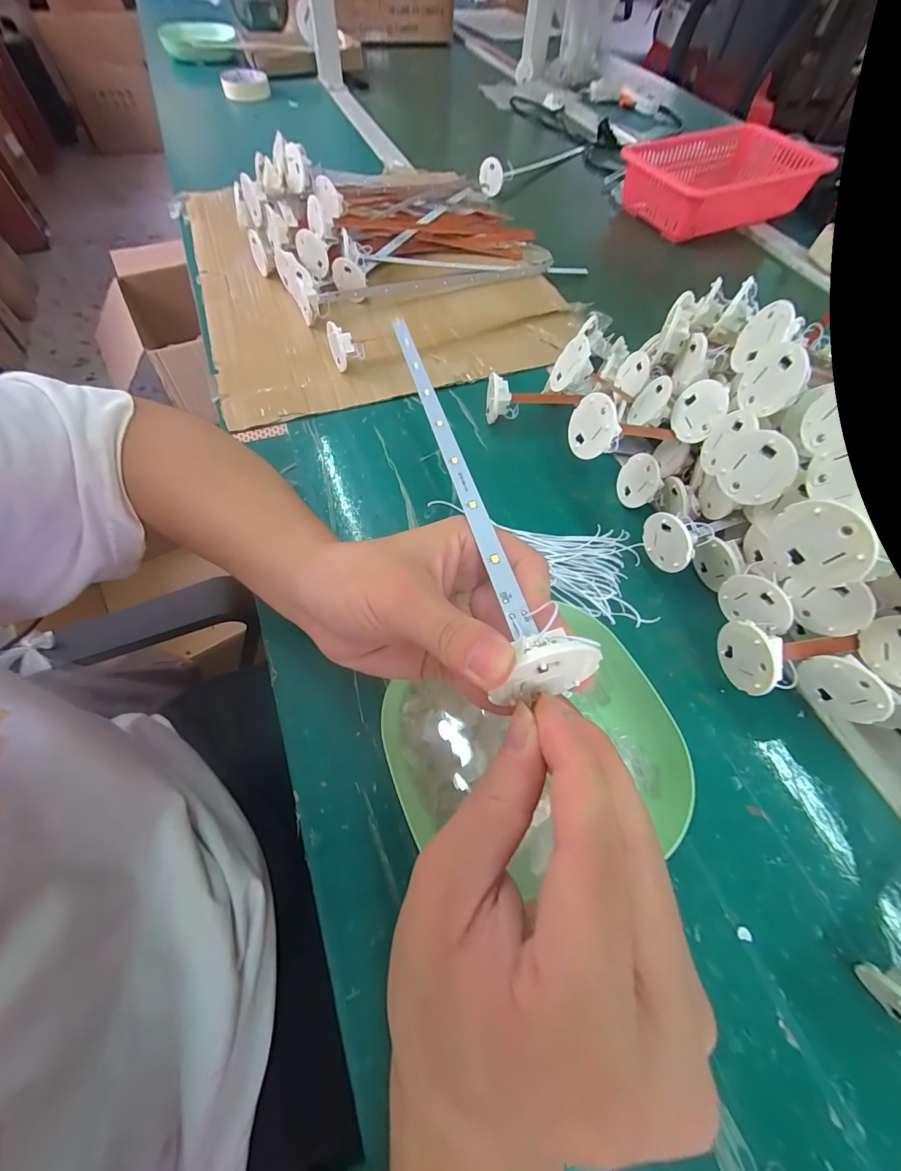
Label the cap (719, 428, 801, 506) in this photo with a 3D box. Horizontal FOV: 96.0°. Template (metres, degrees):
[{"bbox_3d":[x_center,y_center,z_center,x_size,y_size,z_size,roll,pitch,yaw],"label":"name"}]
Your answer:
[{"bbox_3d":[0.168,-0.063,0.221,0.008,0.037,0.033,-22,65,-16],"label":"cap"}]

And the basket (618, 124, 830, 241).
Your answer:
[{"bbox_3d":[0.389,-0.585,0.589,0.272,0.073,0.177,-20,64,-15],"label":"basket"}]

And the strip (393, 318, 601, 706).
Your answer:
[{"bbox_3d":[-0.004,-0.080,0.213,0.031,0.030,0.290,-11,53,-10],"label":"strip"}]

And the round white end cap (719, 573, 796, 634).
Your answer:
[{"bbox_3d":[0.175,0.010,0.234,0.004,0.033,0.037,-22,28,-22],"label":"round white end cap"}]

